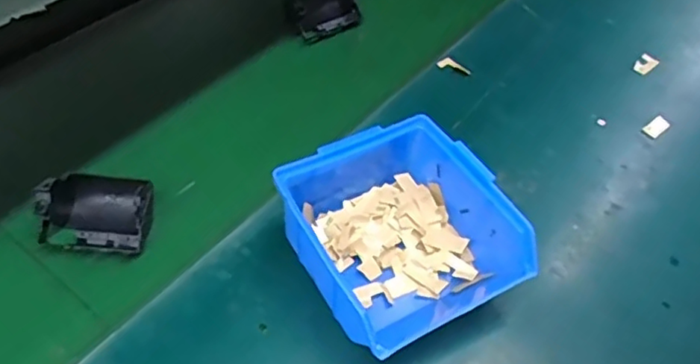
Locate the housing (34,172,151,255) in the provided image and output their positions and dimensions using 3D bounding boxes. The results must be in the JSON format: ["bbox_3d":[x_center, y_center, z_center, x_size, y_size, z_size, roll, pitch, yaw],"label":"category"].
[{"bbox_3d":[-0.177,0.018,0.423,0.075,0.033,0.052,11,50,4],"label":"housing"}]

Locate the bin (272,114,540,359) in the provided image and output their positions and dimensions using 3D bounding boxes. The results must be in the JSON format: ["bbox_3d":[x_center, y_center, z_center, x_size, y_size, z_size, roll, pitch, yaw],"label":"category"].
[{"bbox_3d":[0.028,0.028,0.401,0.125,0.065,0.149,-20,54,-20],"label":"bin"}]

